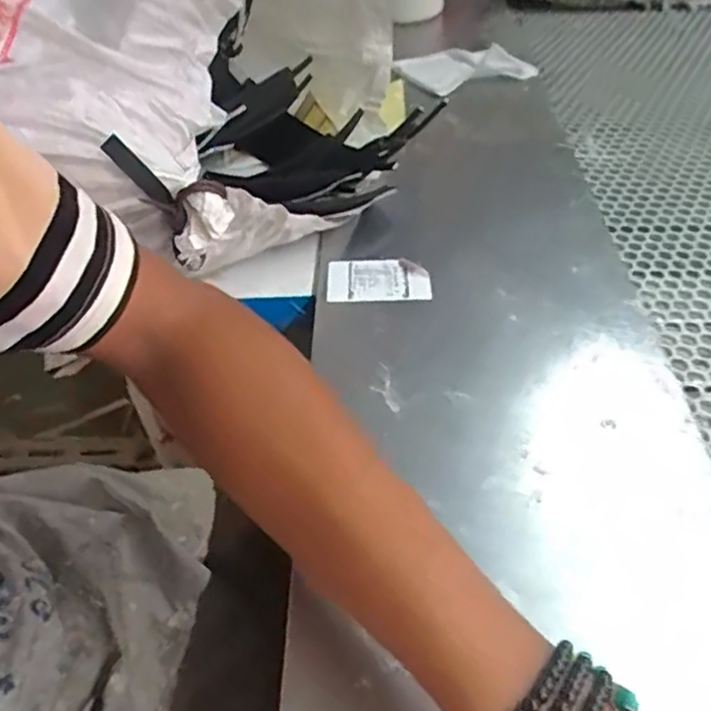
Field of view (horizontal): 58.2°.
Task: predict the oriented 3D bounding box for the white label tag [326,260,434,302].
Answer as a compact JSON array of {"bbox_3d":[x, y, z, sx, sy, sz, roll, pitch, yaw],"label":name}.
[{"bbox_3d":[0.017,-0.058,0.497,0.081,0.010,0.041,4,47,7],"label":"white label tag"}]

